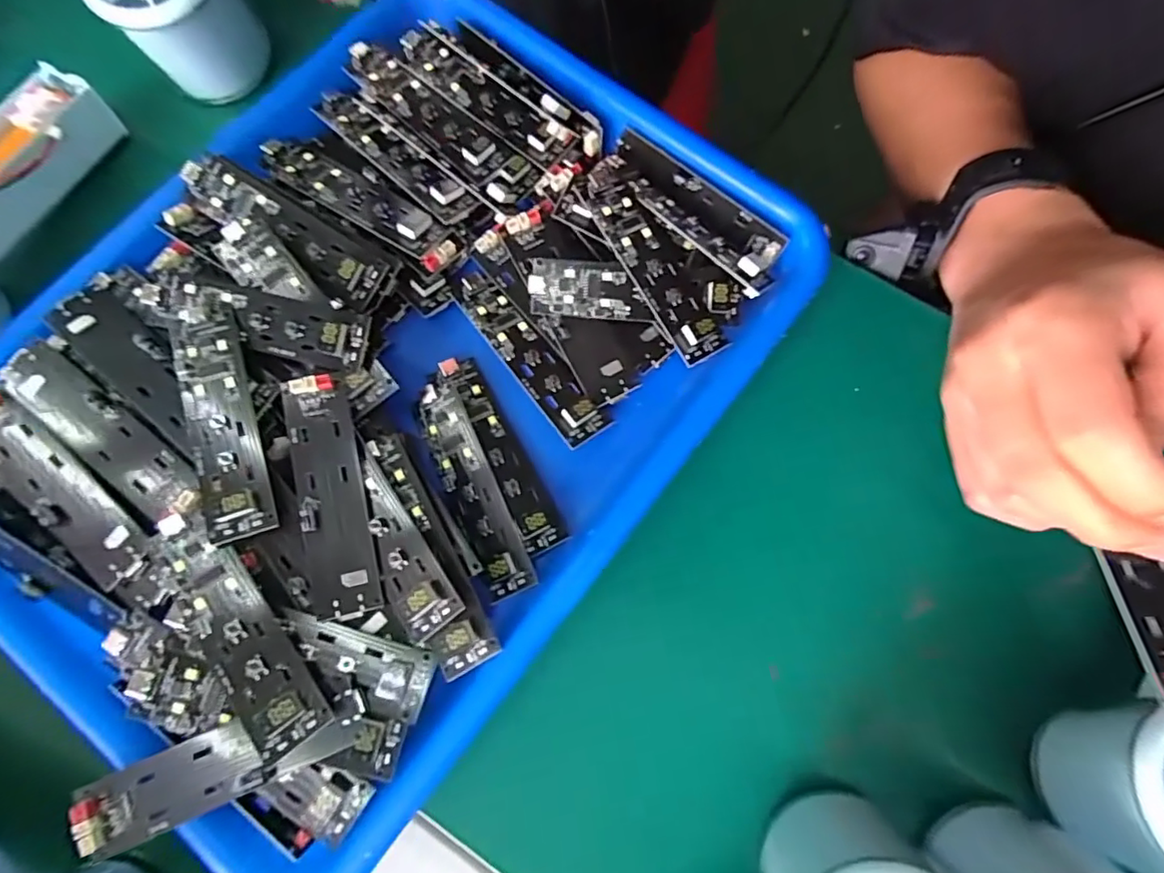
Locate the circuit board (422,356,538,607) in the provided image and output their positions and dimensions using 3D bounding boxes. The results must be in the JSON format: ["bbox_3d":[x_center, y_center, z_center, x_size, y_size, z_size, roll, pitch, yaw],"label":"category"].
[{"bbox_3d":[-0.047,0.016,0.232,0.022,0.008,0.101,-22,77,-5],"label":"circuit board"}]

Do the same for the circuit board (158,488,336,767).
[{"bbox_3d":[-0.120,0.061,0.193,0.022,0.009,0.095,-34,75,-23],"label":"circuit board"}]

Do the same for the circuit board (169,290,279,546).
[{"bbox_3d":[-0.138,-0.013,0.213,0.024,0.011,0.104,-19,77,-4],"label":"circuit board"}]

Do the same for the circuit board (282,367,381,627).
[{"bbox_3d":[-0.094,0.021,0.211,0.024,0.008,0.088,-14,77,-3],"label":"circuit board"}]

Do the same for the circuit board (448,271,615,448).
[{"bbox_3d":[-0.024,-0.037,0.247,0.022,0.007,0.093,-37,79,-8],"label":"circuit board"}]

